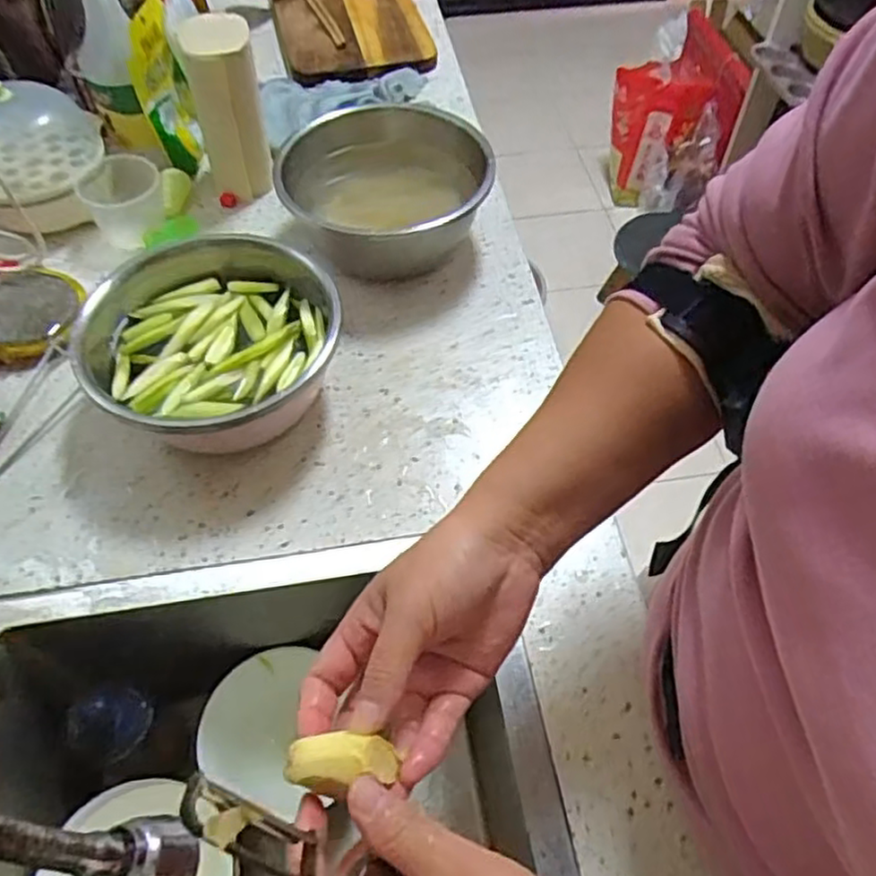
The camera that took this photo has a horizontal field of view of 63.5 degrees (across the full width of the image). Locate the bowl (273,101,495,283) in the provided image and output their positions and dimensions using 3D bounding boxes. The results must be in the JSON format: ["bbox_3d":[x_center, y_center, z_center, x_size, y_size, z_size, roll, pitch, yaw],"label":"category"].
[{"bbox_3d":[-0.053,-0.254,0.722,0.205,0.091,0.201,1,55,-1],"label":"bowl"}]

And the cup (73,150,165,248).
[{"bbox_3d":[-0.327,-0.247,0.741,0.076,0.069,0.063,-18,57,-13],"label":"cup"}]

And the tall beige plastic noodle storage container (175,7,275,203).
[{"bbox_3d":[-0.220,-0.348,0.753,0.073,0.166,0.084,-15,57,-11],"label":"tall beige plastic noodle storage container"}]

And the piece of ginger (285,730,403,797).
[{"bbox_3d":[-0.040,0.133,0.289,0.043,0.018,0.021,-4,55,-5],"label":"piece of ginger"}]

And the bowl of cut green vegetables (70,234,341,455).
[{"bbox_3d":[-0.186,-0.073,0.606,0.199,0.092,0.199,0,55,0],"label":"bowl of cut green vegetables"}]

